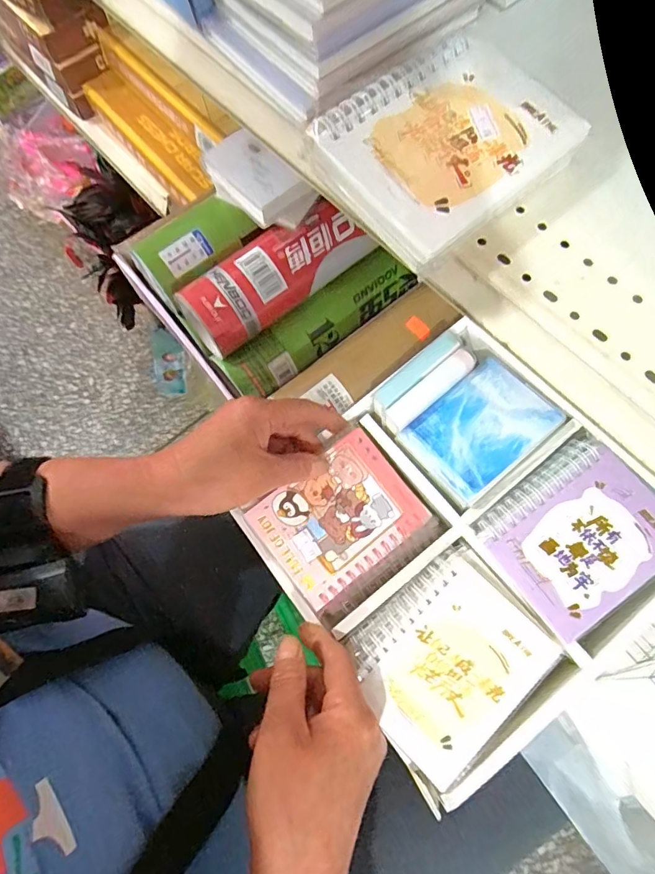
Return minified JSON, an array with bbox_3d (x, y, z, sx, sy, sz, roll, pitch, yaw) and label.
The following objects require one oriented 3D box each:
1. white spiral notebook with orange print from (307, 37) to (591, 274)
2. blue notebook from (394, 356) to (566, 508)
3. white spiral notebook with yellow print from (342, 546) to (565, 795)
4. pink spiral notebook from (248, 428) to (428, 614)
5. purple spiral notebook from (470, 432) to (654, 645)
[{"bbox_3d":[0.062,-0.150,0.243,0.112,0.024,0.091,-36,75,-9],"label":"white spiral notebook with orange print"},{"bbox_3d":[0.118,-0.007,0.364,0.101,0.017,0.075,-39,75,-10],"label":"blue notebook"},{"bbox_3d":[0.078,0.146,0.309,0.114,0.012,0.100,-43,76,-11],"label":"white spiral notebook with yellow print"},{"bbox_3d":[0.010,0.059,0.354,0.111,0.022,0.085,-38,75,-10],"label":"pink spiral notebook"},{"bbox_3d":[0.175,0.065,0.329,0.113,0.020,0.095,-35,75,-9],"label":"purple spiral notebook"}]

